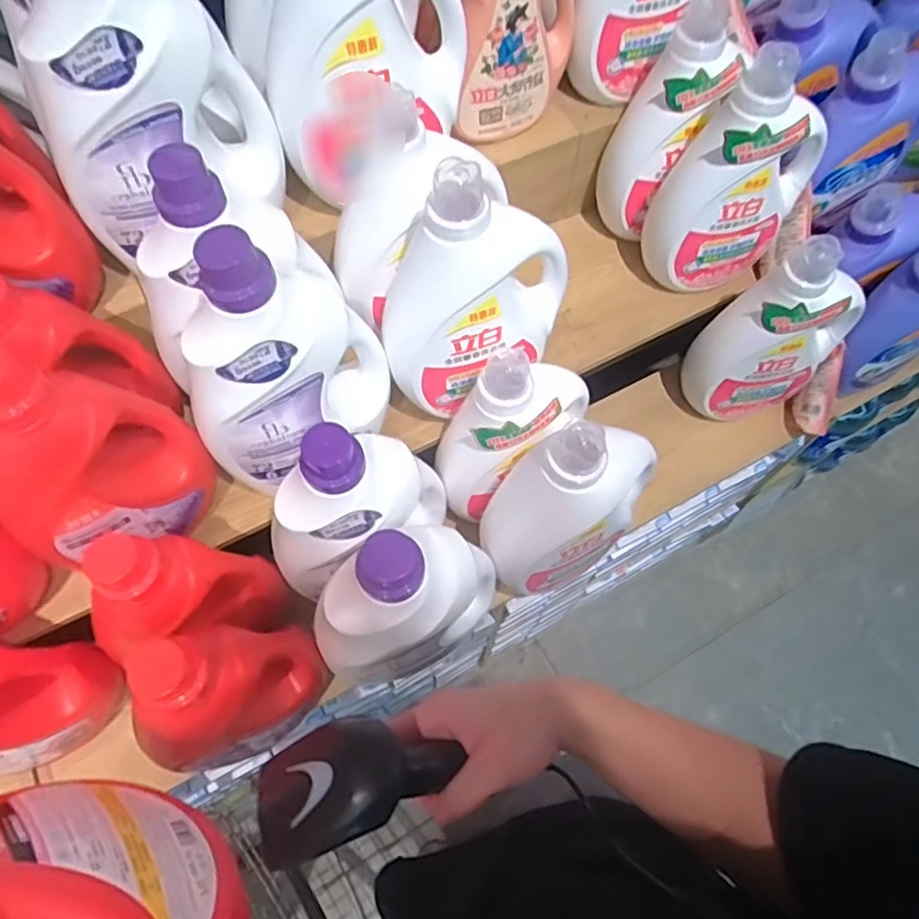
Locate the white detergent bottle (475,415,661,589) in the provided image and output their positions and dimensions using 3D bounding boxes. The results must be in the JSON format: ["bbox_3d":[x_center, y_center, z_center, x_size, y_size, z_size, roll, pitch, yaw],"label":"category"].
[{"bbox_3d":[0.134,0.050,0.733,0.197,0.272,0.101,-15,66,-8],"label":"white detergent bottle"}]

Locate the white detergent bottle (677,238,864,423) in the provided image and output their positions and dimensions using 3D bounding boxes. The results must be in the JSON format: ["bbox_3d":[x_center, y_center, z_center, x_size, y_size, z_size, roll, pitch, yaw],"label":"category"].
[{"bbox_3d":[0.460,-0.186,0.918,0.191,0.299,0.102,-12,65,-7],"label":"white detergent bottle"}]

